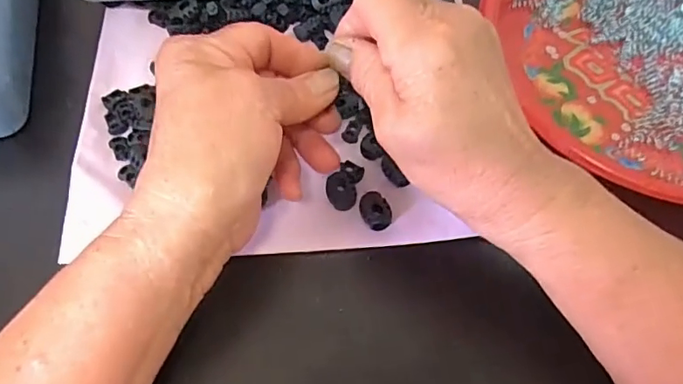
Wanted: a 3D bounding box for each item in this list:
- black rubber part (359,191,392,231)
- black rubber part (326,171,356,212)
[{"bbox_3d":[0.020,0.010,0.298,0.017,0.007,0.022,-12,62,-10],"label":"black rubber part"},{"bbox_3d":[0.000,0.000,0.307,0.017,0.006,0.022,-3,61,-5],"label":"black rubber part"}]

